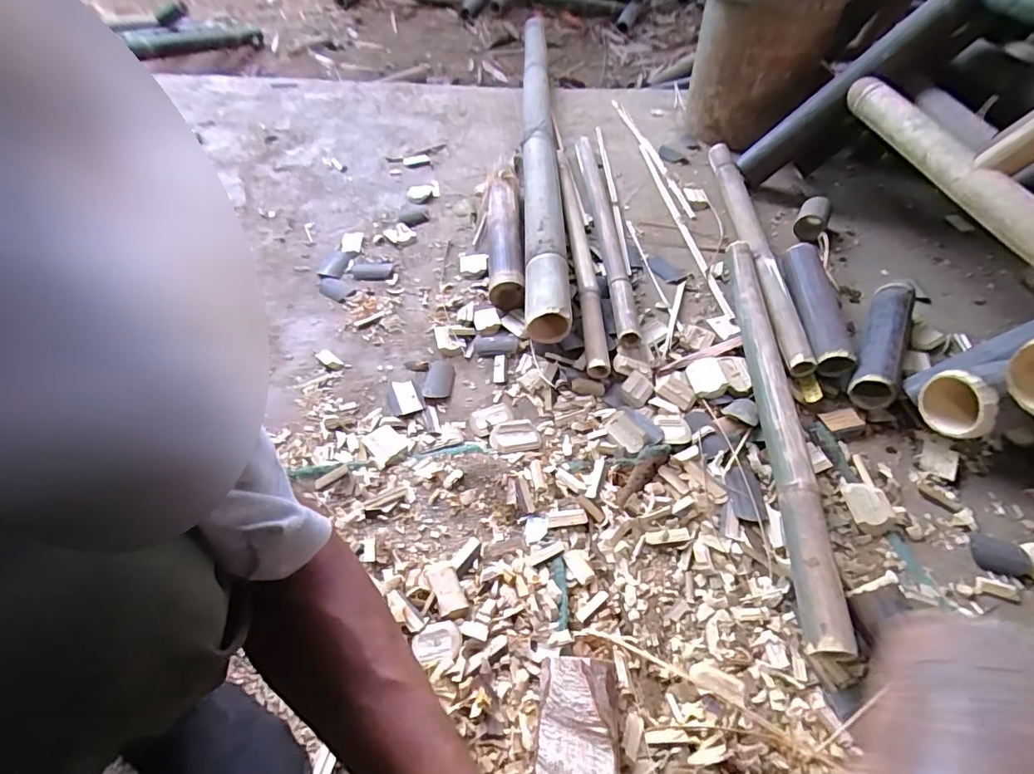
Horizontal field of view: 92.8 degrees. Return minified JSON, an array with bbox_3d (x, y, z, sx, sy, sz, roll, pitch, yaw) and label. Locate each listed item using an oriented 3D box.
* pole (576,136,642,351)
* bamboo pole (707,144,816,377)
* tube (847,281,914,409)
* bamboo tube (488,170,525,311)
[{"bbox_3d":[0.167,-0.319,0.958,0.048,0.039,0.638,-2,52,-1],"label":"pole"},{"bbox_3d":[0.431,-0.274,0.915,0.051,0.051,0.637,2,52,1],"label":"bamboo pole"},{"bbox_3d":[0.553,-0.073,0.747,0.058,0.061,0.251,25,56,18],"label":"tube"},{"bbox_3d":[-0.024,-0.280,0.891,0.063,0.062,0.342,-2,52,-1],"label":"bamboo tube"}]

